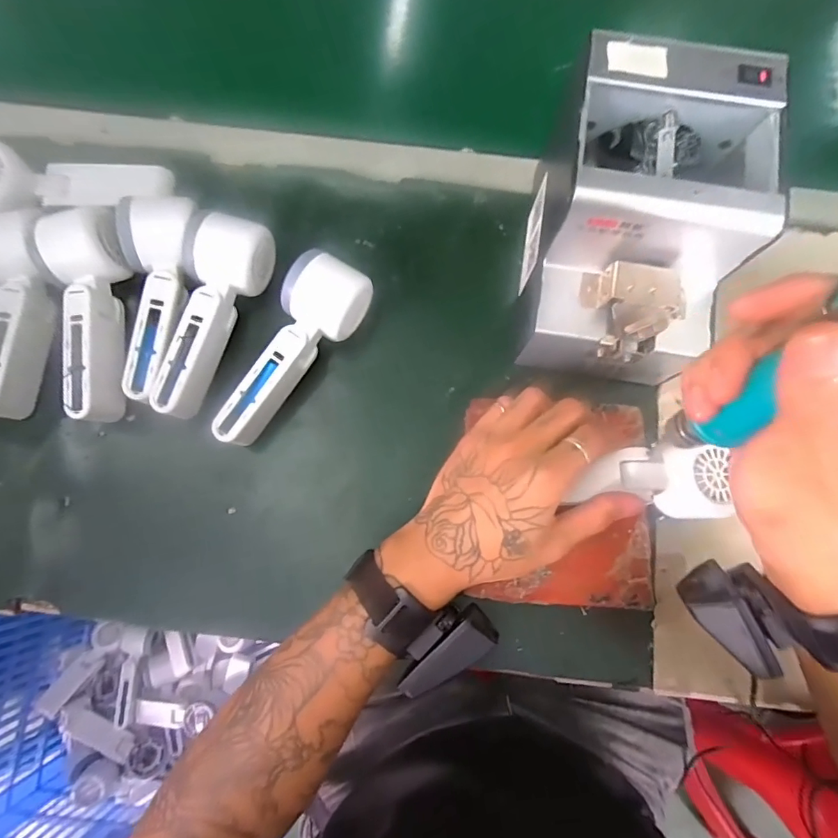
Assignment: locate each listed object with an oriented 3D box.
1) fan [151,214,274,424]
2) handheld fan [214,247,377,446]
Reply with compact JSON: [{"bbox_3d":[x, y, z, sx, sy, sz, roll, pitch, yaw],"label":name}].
[{"bbox_3d":[-0.162,-0.082,0.377,0.059,0.056,0.167,9,78,2],"label":"fan"},{"bbox_3d":[-0.098,-0.051,0.371,0.056,0.051,0.165,27,79,5],"label":"handheld fan"}]

